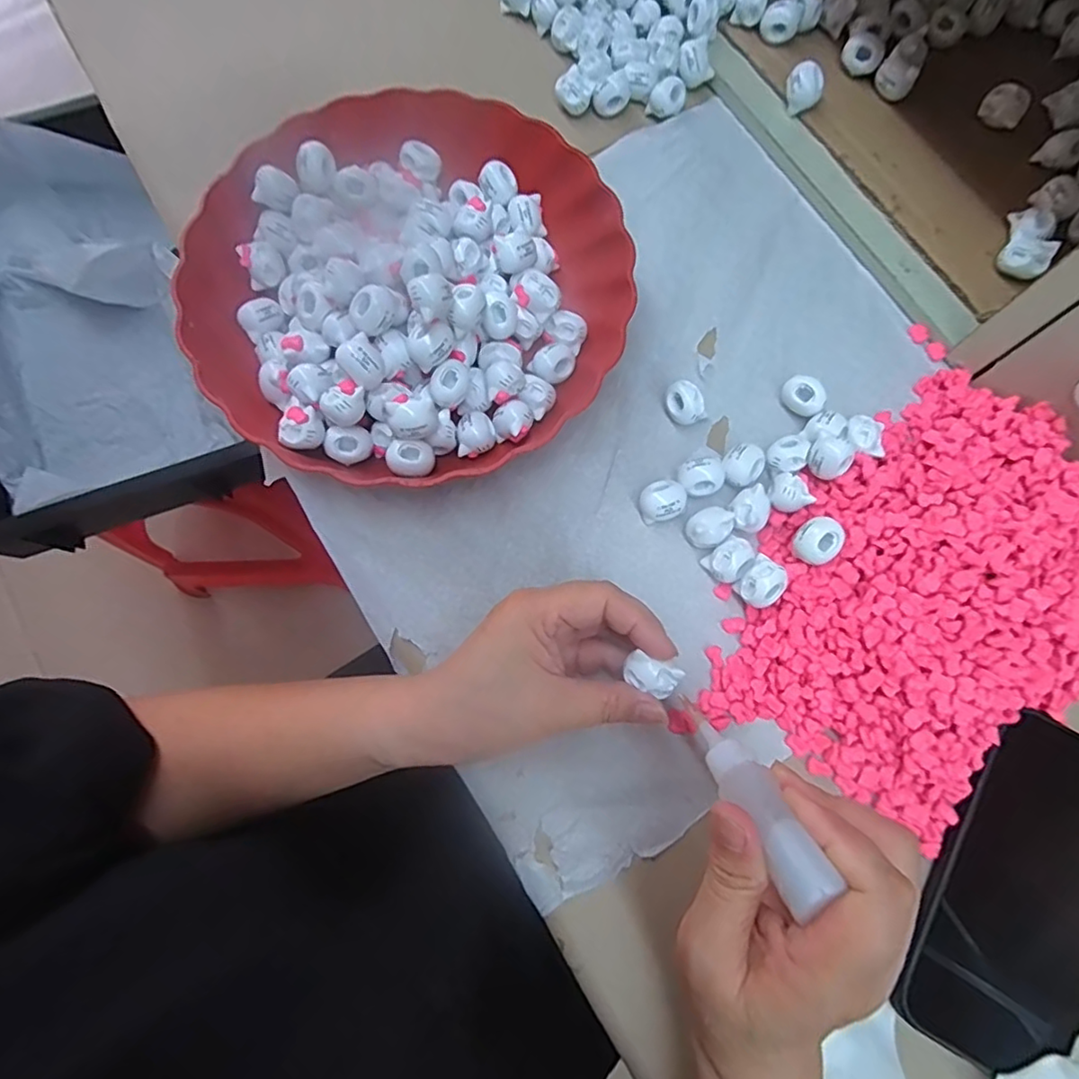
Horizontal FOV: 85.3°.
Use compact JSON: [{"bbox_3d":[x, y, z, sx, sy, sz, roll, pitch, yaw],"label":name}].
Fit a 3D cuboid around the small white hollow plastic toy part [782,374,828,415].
[{"bbox_3d":[0.155,-0.084,0.346,0.024,0.019,0.019,33,79,6],"label":"small white hollow plastic toy part"}]

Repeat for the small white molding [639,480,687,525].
[{"bbox_3d":[0.069,-0.022,0.330,0.025,0.017,0.022,-26,79,-6],"label":"small white molding"}]

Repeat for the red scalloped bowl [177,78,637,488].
[{"bbox_3d":[-0.073,-0.148,0.330,0.233,0.062,0.234,0,75,0],"label":"red scalloped bowl"}]

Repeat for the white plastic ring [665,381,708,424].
[{"bbox_3d":[0.084,-0.078,0.343,0.019,0.019,0.024,-35,80,-8],"label":"white plastic ring"}]

